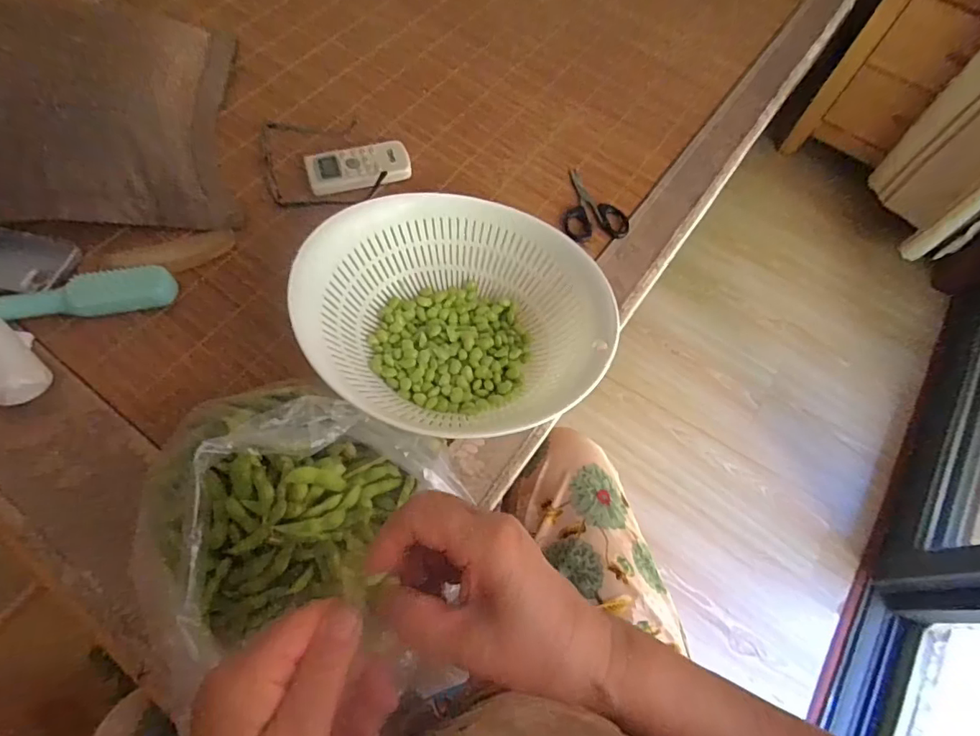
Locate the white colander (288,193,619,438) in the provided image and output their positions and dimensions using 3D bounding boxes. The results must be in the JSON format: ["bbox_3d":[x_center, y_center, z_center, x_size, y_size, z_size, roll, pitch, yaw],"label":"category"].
[{"bbox_3d":[-0.031,-0.043,0.498,0.269,0.094,0.241,36,66,14],"label":"white colander"}]

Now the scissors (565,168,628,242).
[{"bbox_3d":[0.123,-0.210,0.642,0.078,0.011,0.120,-6,63,-7],"label":"scissors"}]

